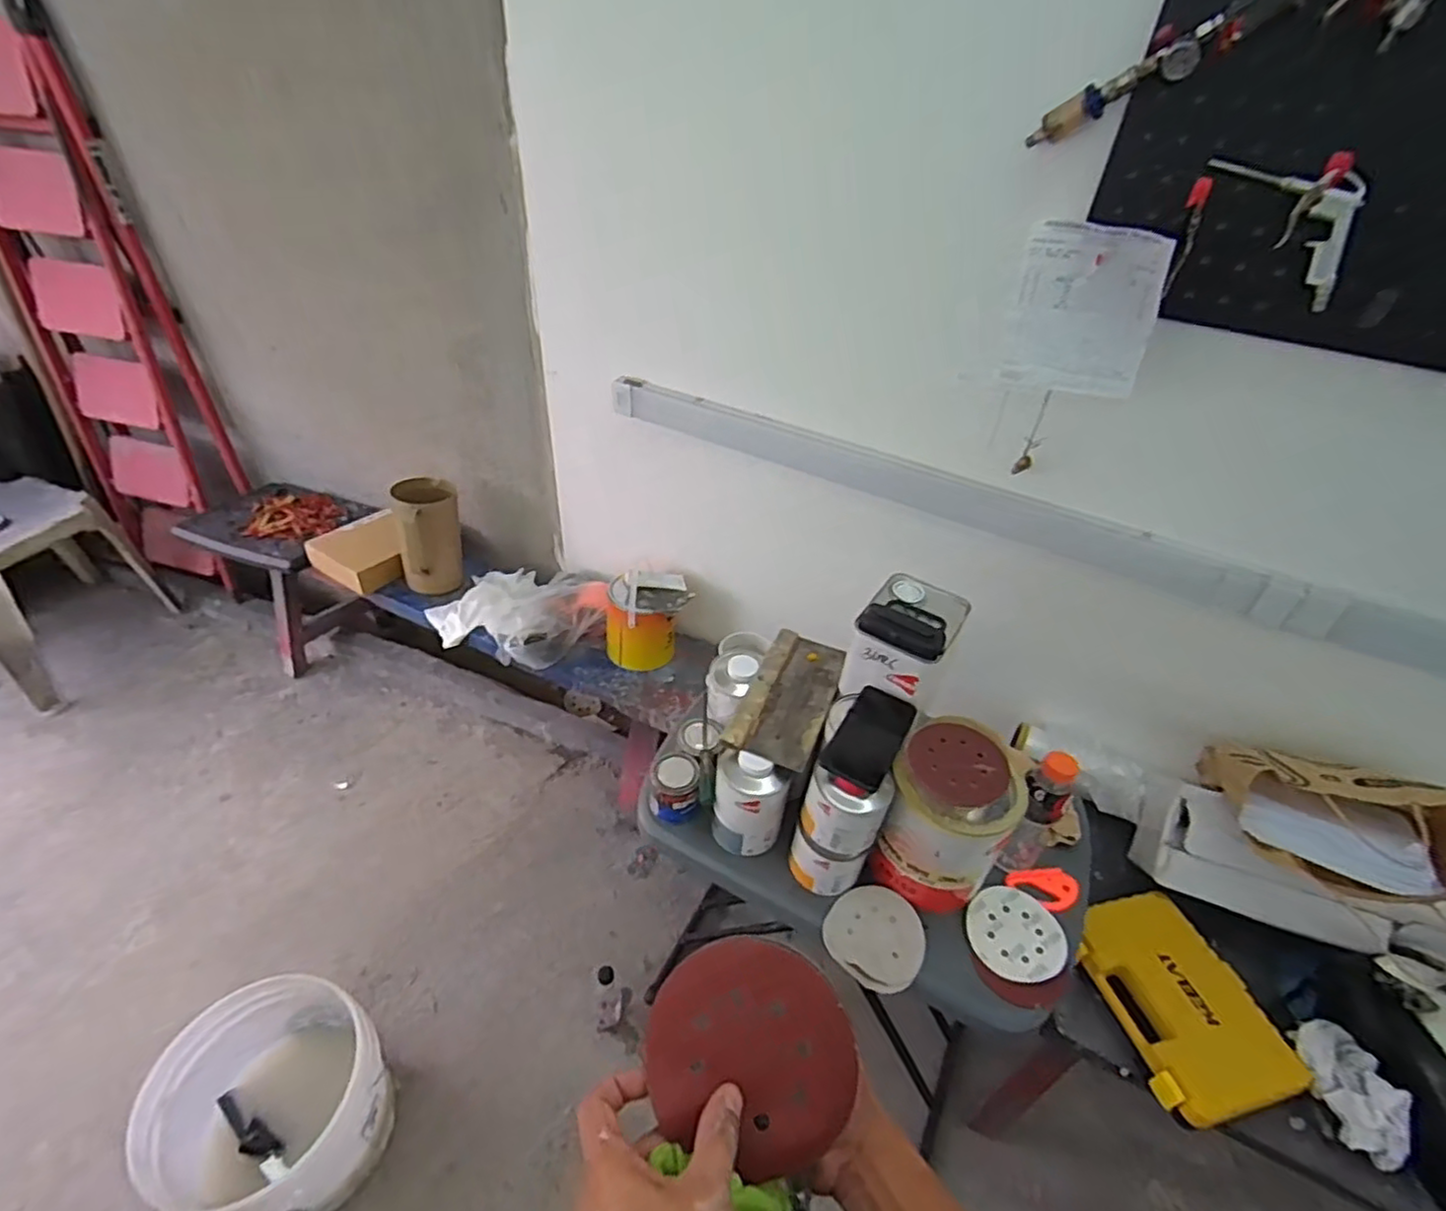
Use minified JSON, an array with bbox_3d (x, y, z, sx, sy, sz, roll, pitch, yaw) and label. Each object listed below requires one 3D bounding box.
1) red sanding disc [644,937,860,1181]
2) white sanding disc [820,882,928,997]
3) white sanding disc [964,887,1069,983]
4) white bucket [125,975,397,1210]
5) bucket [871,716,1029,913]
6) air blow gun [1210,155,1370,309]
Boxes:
[{"bbox_3d":[0.016,0.254,0.392,0.117,0.009,0.110,-2,75,8],"label":"red sanding disc"},{"bbox_3d":[0.196,0.421,0.876,0.123,0.018,0.124,3,39,-2],"label":"white sanding disc"},{"bbox_3d":[0.383,0.427,0.890,0.122,0.011,0.112,4,42,8],"label":"white sanding disc"},{"bbox_3d":[-0.719,0.814,1.111,0.297,0.281,0.298,3,39,-2],"label":"white bucket"},{"bbox_3d":[0.293,0.281,0.900,0.146,0.233,0.145,3,39,-2],"label":"bucket"},{"bbox_3d":[0.624,-0.429,0.781,0.041,0.119,0.174,-11,42,-19],"label":"air blow gun"}]

